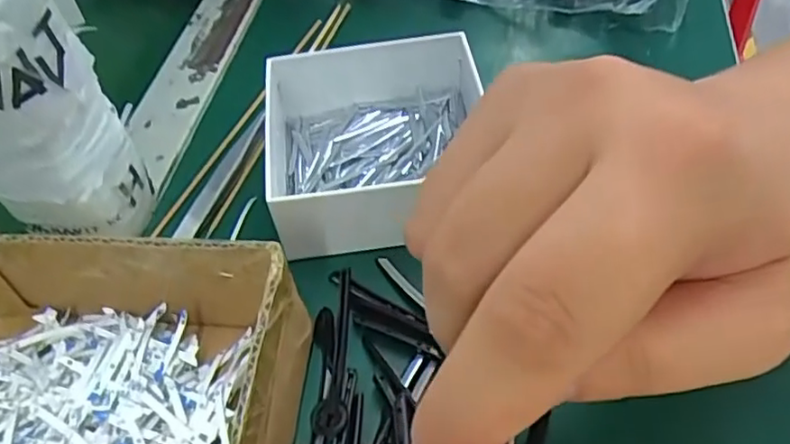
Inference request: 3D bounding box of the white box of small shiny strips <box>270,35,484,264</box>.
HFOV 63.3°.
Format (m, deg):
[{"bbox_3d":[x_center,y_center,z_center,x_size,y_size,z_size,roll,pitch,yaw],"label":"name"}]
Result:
[{"bbox_3d":[-0.008,-0.041,0.315,0.117,0.041,0.100,-6,52,0],"label":"white box of small shiny strips"}]

